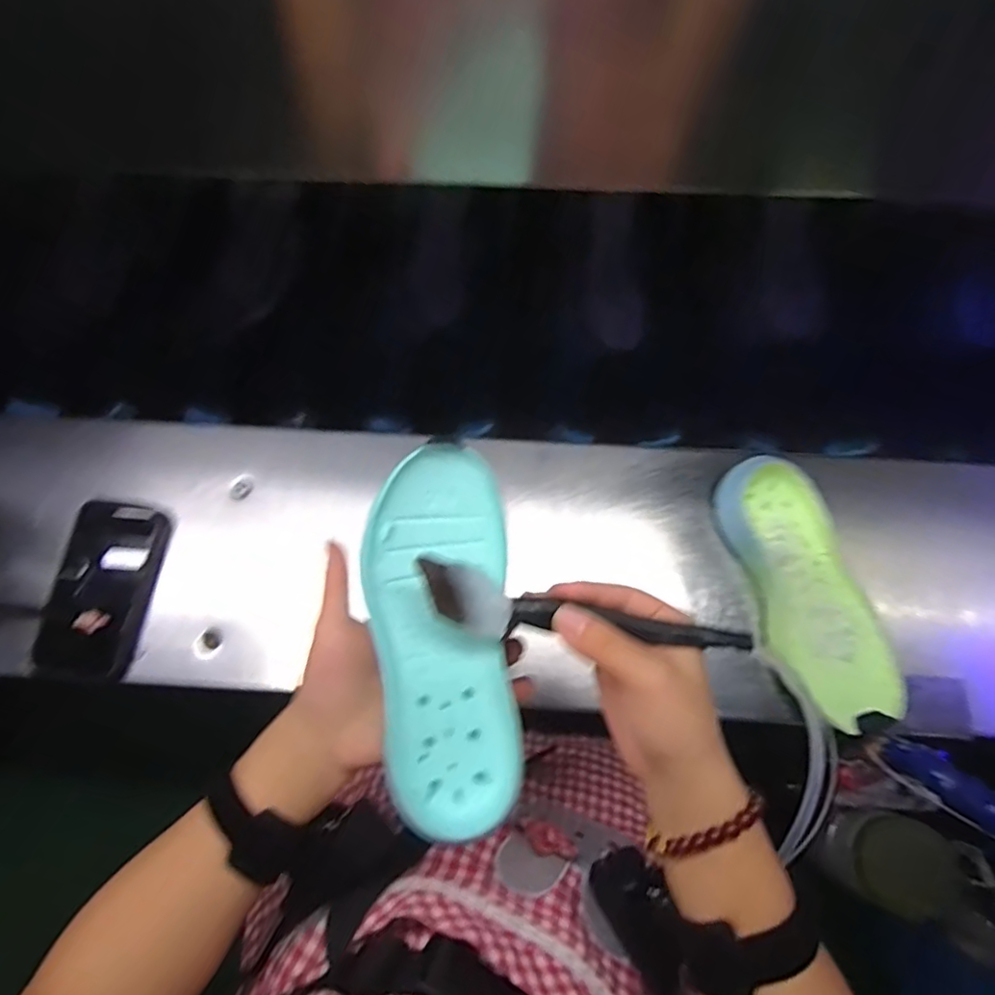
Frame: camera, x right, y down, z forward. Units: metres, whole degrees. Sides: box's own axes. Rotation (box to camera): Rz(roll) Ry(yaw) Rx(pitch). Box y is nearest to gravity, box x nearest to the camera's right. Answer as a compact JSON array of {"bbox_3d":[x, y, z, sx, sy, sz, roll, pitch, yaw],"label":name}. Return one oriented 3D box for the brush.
[{"bbox_3d":[0.043,0.065,0.315,0.166,0.021,0.031,10,74,3],"label":"brush"}]

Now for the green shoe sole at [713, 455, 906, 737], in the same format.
[{"bbox_3d":[0.257,0.075,0.523,0.087,0.046,0.223,-16,75,-4],"label":"green shoe sole"}]

